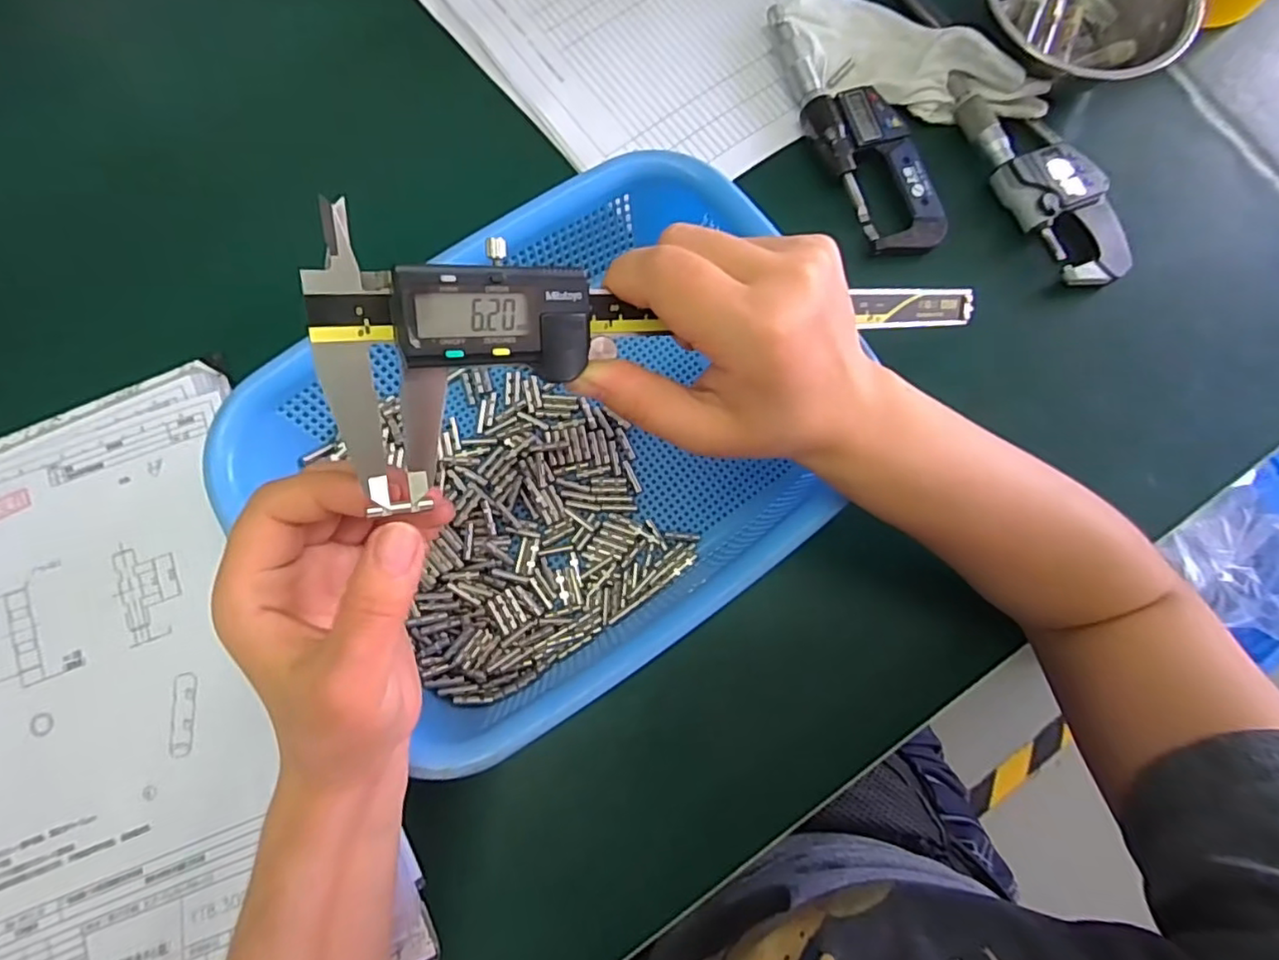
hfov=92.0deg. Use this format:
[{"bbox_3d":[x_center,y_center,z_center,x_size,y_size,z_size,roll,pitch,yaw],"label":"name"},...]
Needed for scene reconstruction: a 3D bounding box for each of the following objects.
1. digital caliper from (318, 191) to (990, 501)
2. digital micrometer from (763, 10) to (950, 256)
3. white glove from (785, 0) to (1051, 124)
[{"bbox_3d":[0.030,-0.041,0.237,0.274,0.013,0.080,-4,110,-29],"label":"digital caliper"},{"bbox_3d":[0.135,-0.225,0.397,0.052,0.022,0.180,-27,82,-7],"label":"digital micrometer"},{"bbox_3d":[0.182,-0.276,0.404,0.171,0.042,0.070,22,79,1],"label":"white glove"}]

